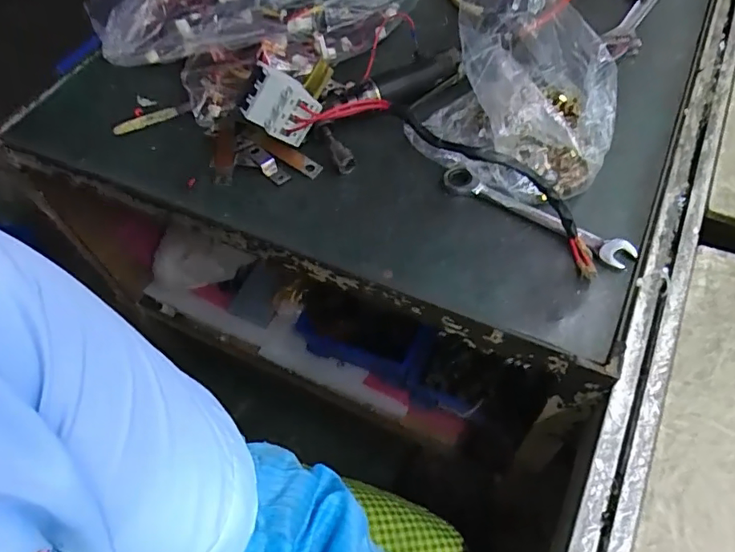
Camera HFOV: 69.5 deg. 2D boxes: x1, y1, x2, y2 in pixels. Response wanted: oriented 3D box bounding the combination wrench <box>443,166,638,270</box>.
[{"bbox_3d":[0.166,-0.063,0.532,0.199,0.019,0.029,30,64,22],"label":"combination wrench"}]

